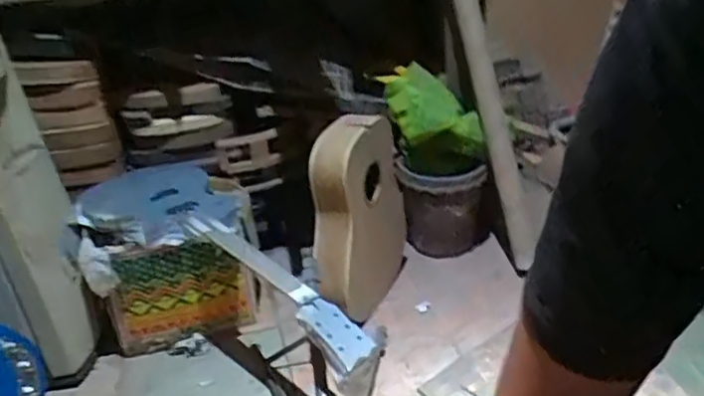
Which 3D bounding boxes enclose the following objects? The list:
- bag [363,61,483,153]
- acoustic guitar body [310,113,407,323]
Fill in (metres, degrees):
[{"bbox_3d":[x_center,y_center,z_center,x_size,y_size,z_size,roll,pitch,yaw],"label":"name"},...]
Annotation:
[{"bbox_3d":[0.223,-0.254,1.833,0.281,0.220,0.163,-7,25,-7],"label":"bag"},{"bbox_3d":[0.022,0.064,1.580,0.126,0.496,0.431,4,26,17],"label":"acoustic guitar body"}]

